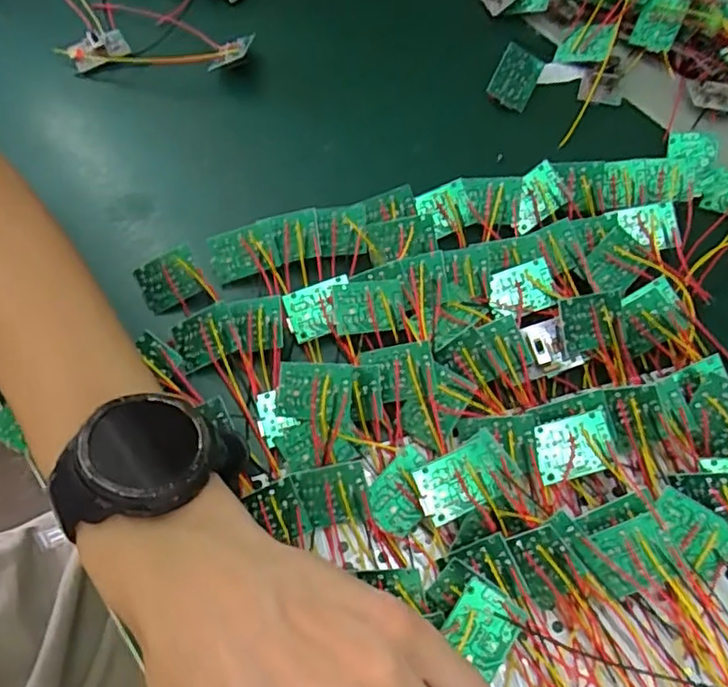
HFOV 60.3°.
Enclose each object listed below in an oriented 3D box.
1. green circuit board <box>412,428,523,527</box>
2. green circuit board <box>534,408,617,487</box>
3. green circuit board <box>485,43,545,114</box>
[{"bbox_3d":[0.044,0.058,0.270,0.045,0.007,0.027,-27,92,-16],"label":"green circuit board"},{"bbox_3d":[0.093,0.046,0.279,0.034,0.004,0.026,-15,80,1],"label":"green circuit board"},{"bbox_3d":[0.094,-0.165,0.390,0.026,0.005,0.036,25,91,-2],"label":"green circuit board"}]

